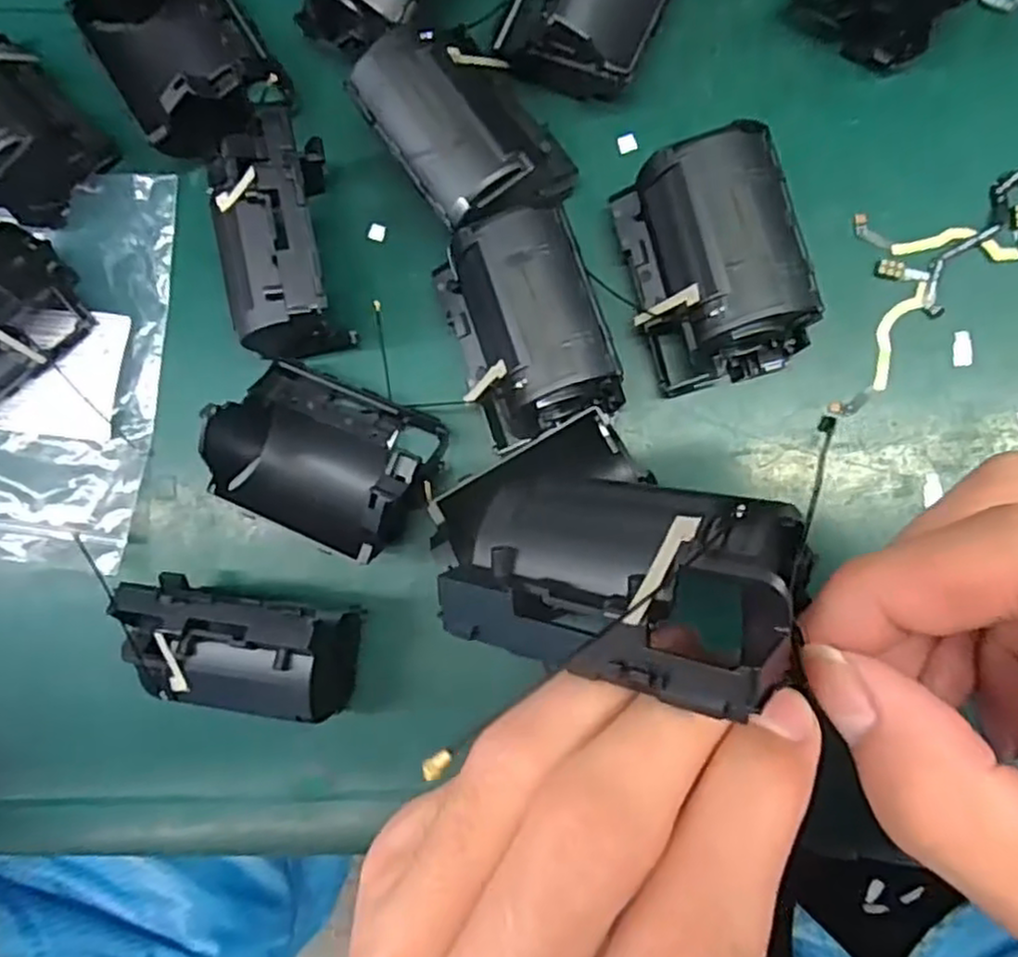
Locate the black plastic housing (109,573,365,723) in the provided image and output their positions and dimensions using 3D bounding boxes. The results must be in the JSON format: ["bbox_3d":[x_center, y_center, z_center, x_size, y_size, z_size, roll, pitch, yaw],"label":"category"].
[{"bbox_3d":[-0.089,0.058,0.245,0.074,0.049,0.043,10,86,10],"label":"black plastic housing"}]

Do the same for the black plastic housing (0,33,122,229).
[{"bbox_3d":[-0.195,-0.137,0.270,0.048,0.039,0.070,-43,83,5],"label":"black plastic housing"}]

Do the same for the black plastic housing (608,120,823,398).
[{"bbox_3d":[0.064,-0.068,0.229,0.049,0.041,0.071,-14,86,8],"label":"black plastic housing"}]

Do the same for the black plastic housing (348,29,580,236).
[{"bbox_3d":[-0.014,-0.115,0.243,0.050,0.042,0.067,-33,84,6],"label":"black plastic housing"}]

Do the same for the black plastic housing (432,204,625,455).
[{"bbox_3d":[0.008,-0.048,0.237,0.043,0.041,0.070,-19,82,7],"label":"black plastic housing"}]

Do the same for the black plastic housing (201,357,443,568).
[{"bbox_3d":[-0.064,-0.006,0.246,0.079,0.043,0.055,20,91,8],"label":"black plastic housing"}]

